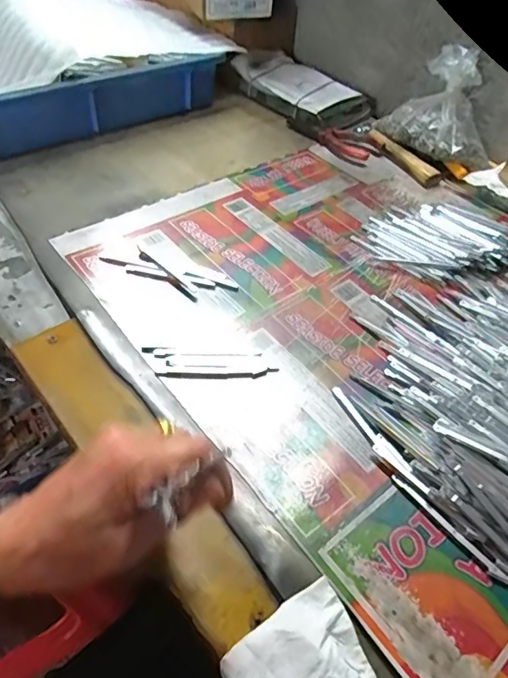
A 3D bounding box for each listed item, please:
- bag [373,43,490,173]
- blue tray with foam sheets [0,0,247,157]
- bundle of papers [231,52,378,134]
[{"bbox_3d":[0.244,-0.295,0.621,0.152,0.131,0.061,30,53,20],"label":"bag"},{"bbox_3d":[-0.286,-0.395,0.682,0.450,0.106,0.291,-29,57,-27],"label":"blue tray with foam sheets"},{"bbox_3d":[0.076,-0.387,0.747,0.133,0.047,0.206,-34,59,-30],"label":"bundle of papers"}]

